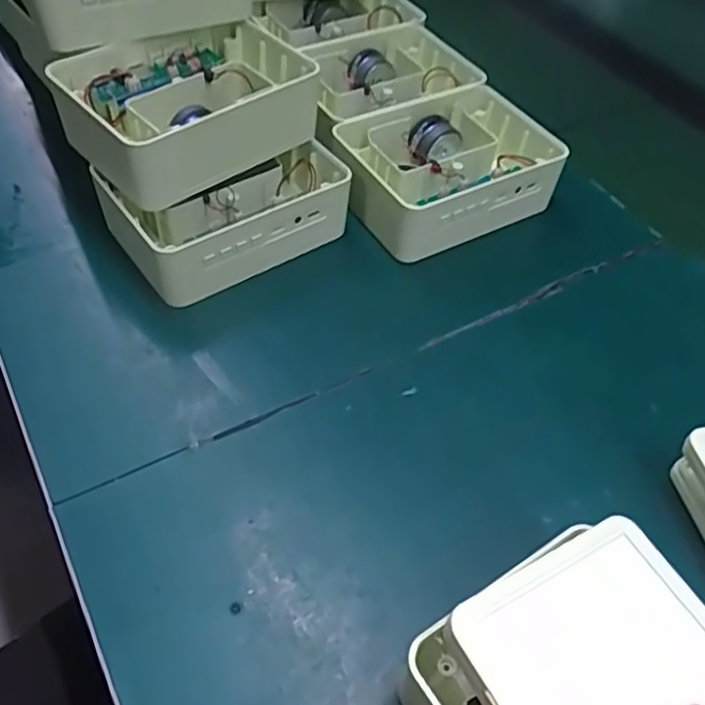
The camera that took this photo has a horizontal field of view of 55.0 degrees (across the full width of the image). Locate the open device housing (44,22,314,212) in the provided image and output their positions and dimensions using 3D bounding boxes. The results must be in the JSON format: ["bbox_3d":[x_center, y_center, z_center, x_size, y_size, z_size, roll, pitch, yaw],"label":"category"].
[{"bbox_3d":[-0.104,-0.156,0.436,0.154,0.048,0.123,-33,61,-29],"label":"open device housing"}]

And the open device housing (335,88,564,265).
[{"bbox_3d":[0.066,-0.130,0.494,0.156,0.056,0.105,-22,55,-21],"label":"open device housing"}]

